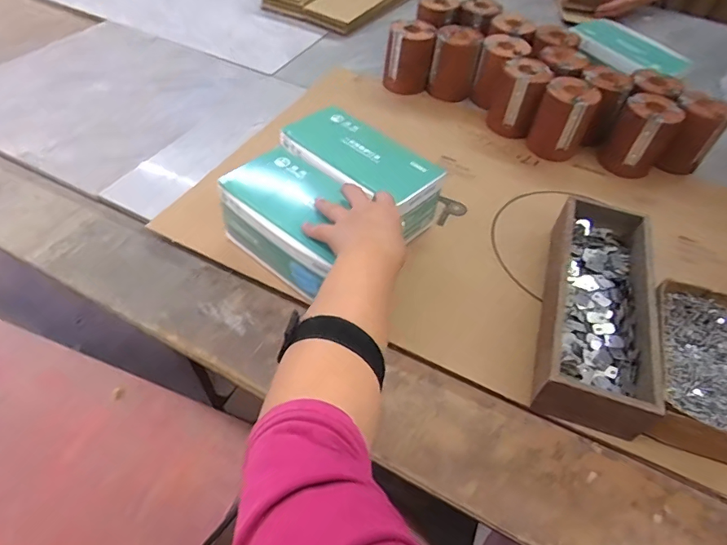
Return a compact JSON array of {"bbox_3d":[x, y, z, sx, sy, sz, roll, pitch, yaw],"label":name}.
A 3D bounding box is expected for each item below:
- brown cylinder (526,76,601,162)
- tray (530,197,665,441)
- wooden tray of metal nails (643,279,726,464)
[{"bbox_3d":[0.311,-0.238,0.742,0.078,0.101,0.081,24,52,14],"label":"brown cylinder"},{"bbox_3d":[0.263,0.033,0.539,0.106,0.070,0.298,17,51,9],"label":"tray"},{"bbox_3d":[0.358,0.100,0.498,0.113,0.059,0.186,21,52,12],"label":"wooden tray of metal nails"}]

